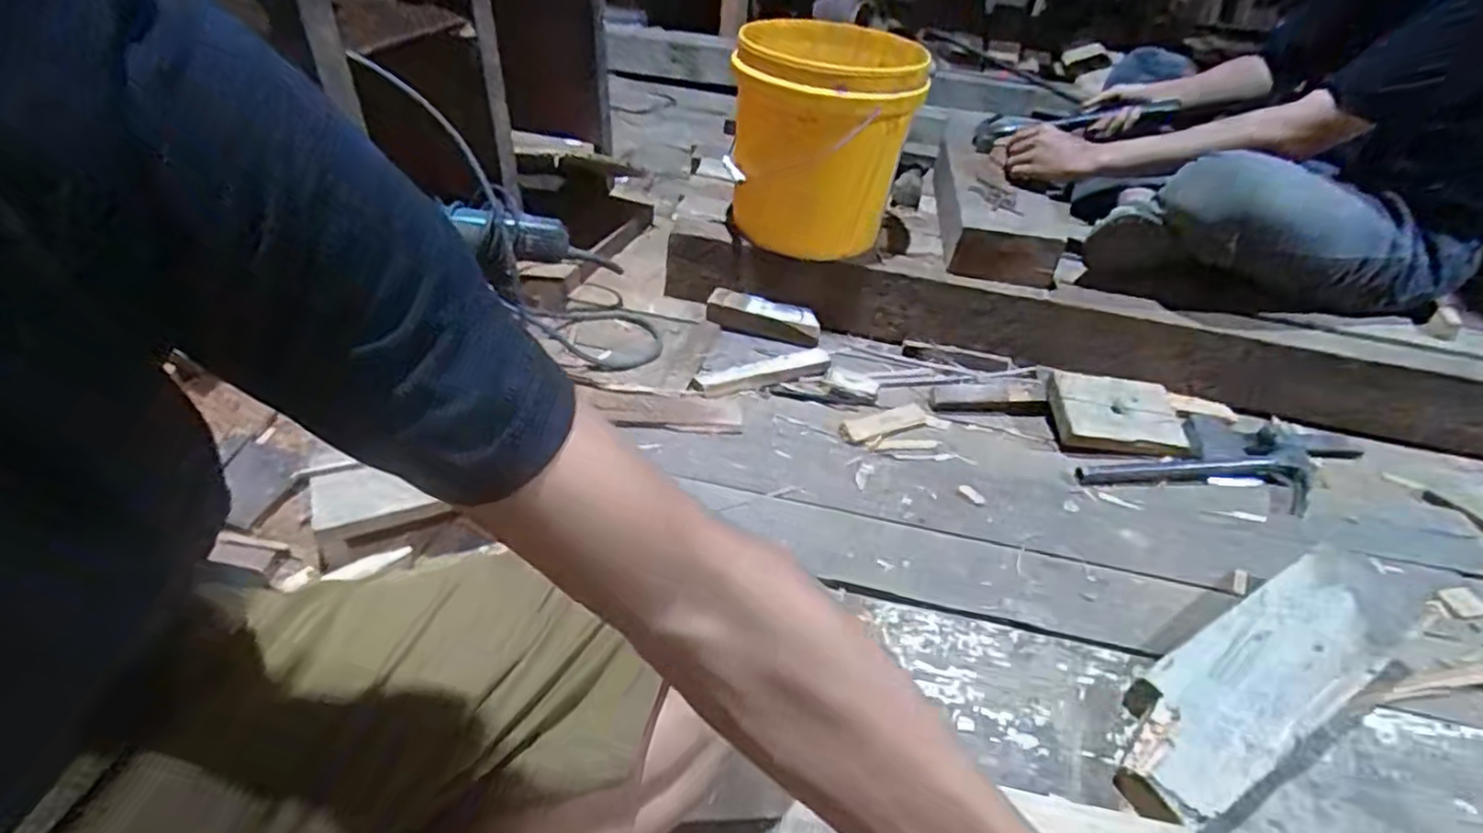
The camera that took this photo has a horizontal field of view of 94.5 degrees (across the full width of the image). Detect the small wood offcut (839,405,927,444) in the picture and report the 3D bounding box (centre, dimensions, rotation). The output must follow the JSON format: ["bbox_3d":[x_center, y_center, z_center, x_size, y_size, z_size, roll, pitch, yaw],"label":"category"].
[{"bbox_3d":[0.193,0.008,0.922,0.137,0.007,0.041,-18,47,-26],"label":"small wood offcut"}]

